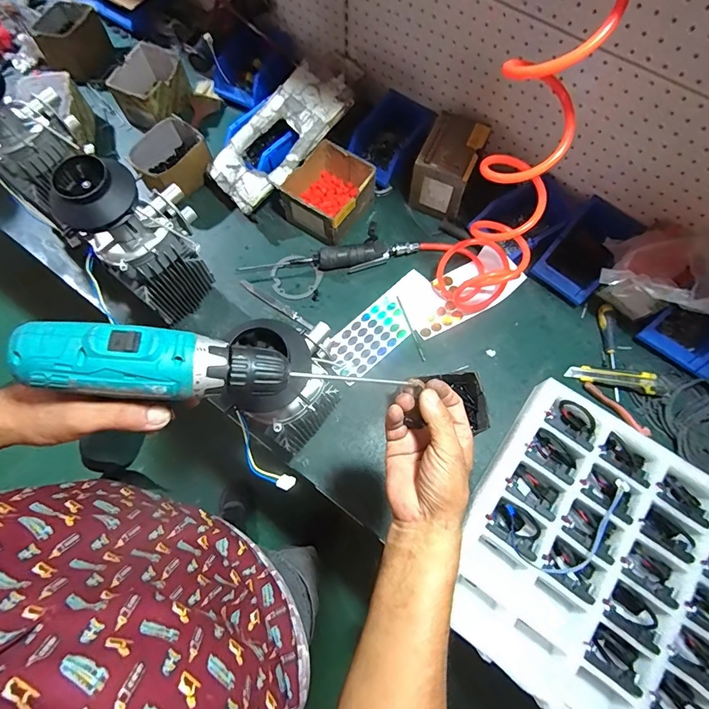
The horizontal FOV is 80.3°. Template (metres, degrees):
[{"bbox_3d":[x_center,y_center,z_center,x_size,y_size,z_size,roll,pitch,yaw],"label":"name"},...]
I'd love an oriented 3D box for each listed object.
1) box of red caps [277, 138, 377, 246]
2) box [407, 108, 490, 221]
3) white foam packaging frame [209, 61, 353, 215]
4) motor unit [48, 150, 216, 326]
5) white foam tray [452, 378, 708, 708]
[{"bbox_3d":[-0.049,-0.325,0.854,0.135,0.090,0.170,36,75,11],"label":"box of red caps"},{"bbox_3d":[0.190,-0.386,0.860,0.107,0.124,0.154,23,72,7],"label":"box"},{"bbox_3d":[-0.152,-0.437,0.845,0.304,0.030,0.155,-44,76,6],"label":"white foam packaging frame"},{"bbox_3d":[-0.324,-0.181,0.678,0.156,0.303,0.094,-37,75,-12],"label":"motor unit"},{"bbox_3d":[0.423,0.354,0.634,0.525,0.069,0.435,34,74,11],"label":"white foam tray"}]

